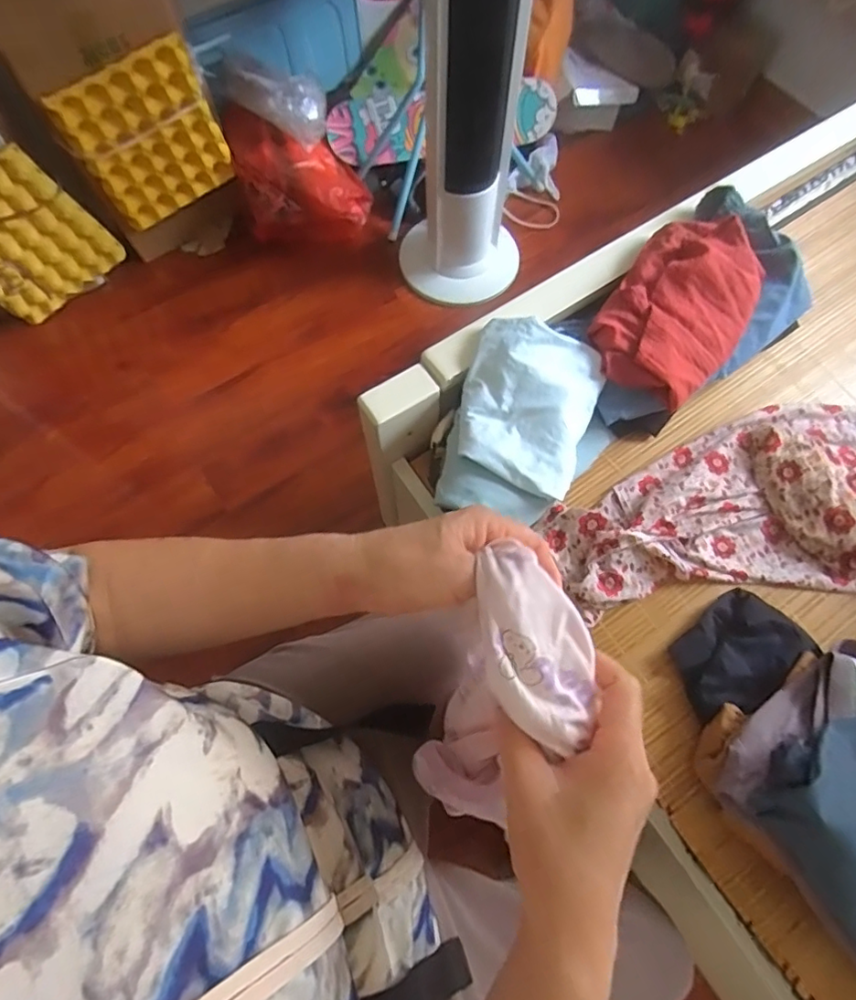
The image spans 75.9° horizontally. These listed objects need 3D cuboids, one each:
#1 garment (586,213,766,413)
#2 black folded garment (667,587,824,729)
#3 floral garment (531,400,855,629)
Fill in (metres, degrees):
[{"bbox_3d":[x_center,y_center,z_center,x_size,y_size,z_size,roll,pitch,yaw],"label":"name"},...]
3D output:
[{"bbox_3d":[0.322,-0.247,0.700,0.164,0.063,0.253,30,71,12],"label":"garment"},{"bbox_3d":[0.352,0.171,0.624,0.156,0.039,0.100,-32,71,-12],"label":"black folded garment"},{"bbox_3d":[0.462,0.010,0.683,0.583,0.049,0.327,6,68,3],"label":"floral garment"}]

